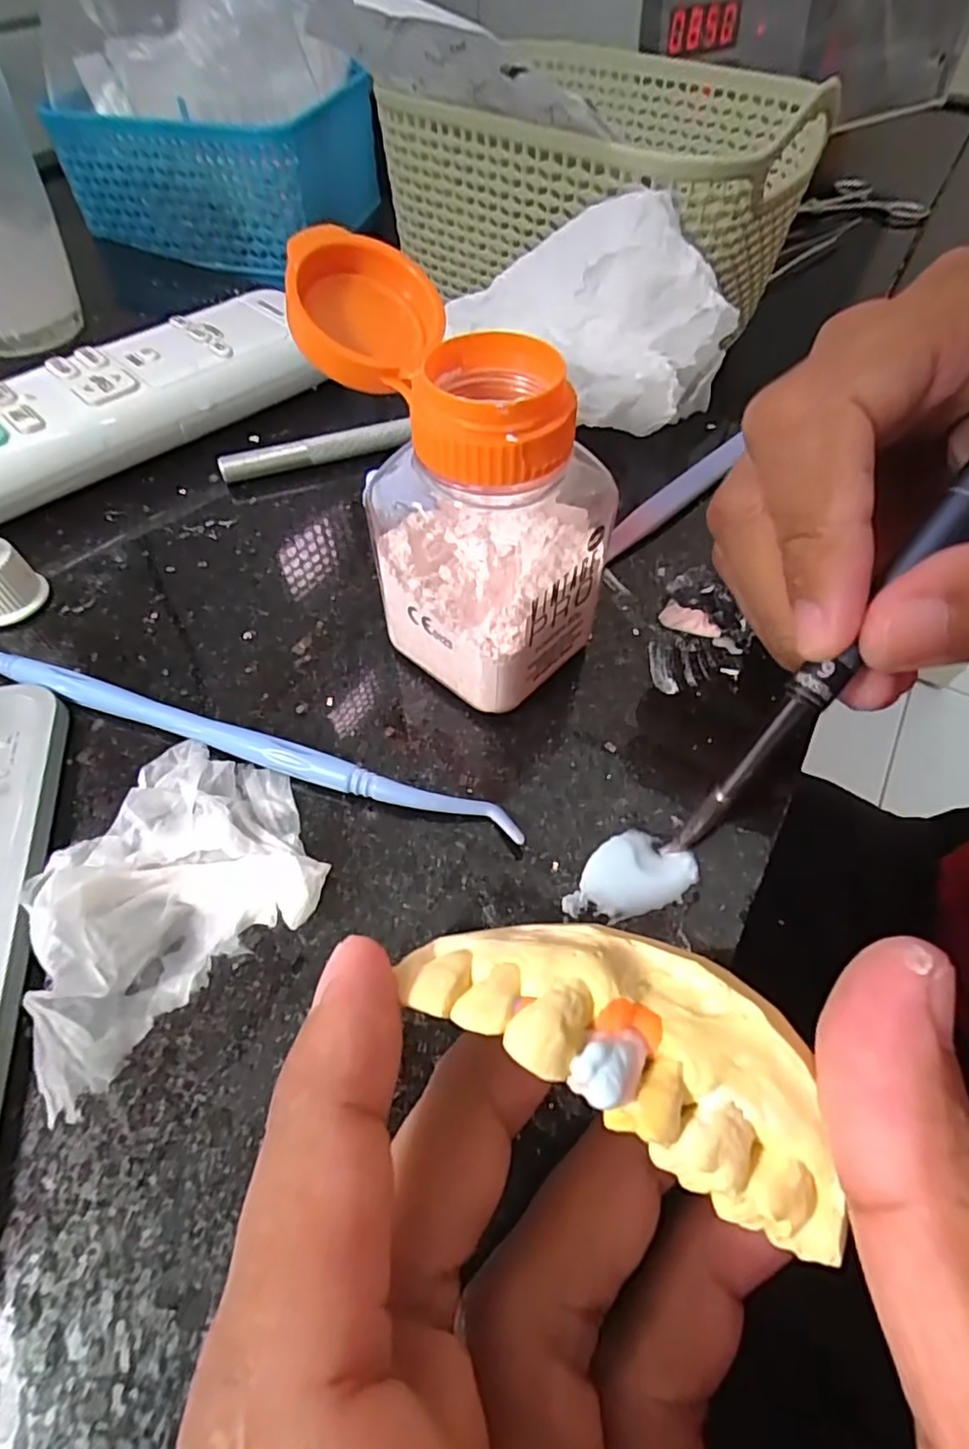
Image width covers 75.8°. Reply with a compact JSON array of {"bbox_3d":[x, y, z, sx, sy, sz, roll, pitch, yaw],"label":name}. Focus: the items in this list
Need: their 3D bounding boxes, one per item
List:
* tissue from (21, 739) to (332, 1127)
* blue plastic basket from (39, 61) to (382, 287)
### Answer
[{"bbox_3d":[-0.064,0.027,0.117,0.057,0.018,0.052,-34,63,-22],"label":"tissue"},{"bbox_3d":[-0.132,-0.292,0.327,0.127,0.059,0.098,18,58,11],"label":"blue plastic basket"}]

